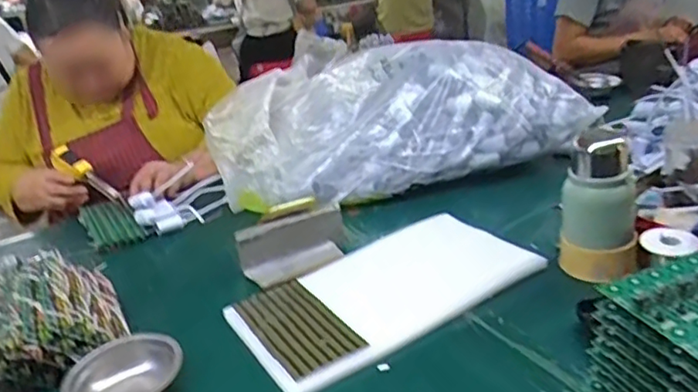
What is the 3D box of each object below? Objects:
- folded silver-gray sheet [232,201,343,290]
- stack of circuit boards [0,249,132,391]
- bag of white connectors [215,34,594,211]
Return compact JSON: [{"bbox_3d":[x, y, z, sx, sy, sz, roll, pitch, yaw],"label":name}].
[{"bbox_3d":[-0.077,0.071,0.916,0.170,0.081,0.056,-19,26,-26],"label":"folded silver-gray sheet"},{"bbox_3d":[-0.403,0.160,0.779,0.199,0.080,0.197,-18,26,-24],"label":"stack of circuit boards"},{"bbox_3d":[0.077,-0.164,1.125,0.615,0.224,0.288,-7,24,0],"label":"bag of white connectors"}]

